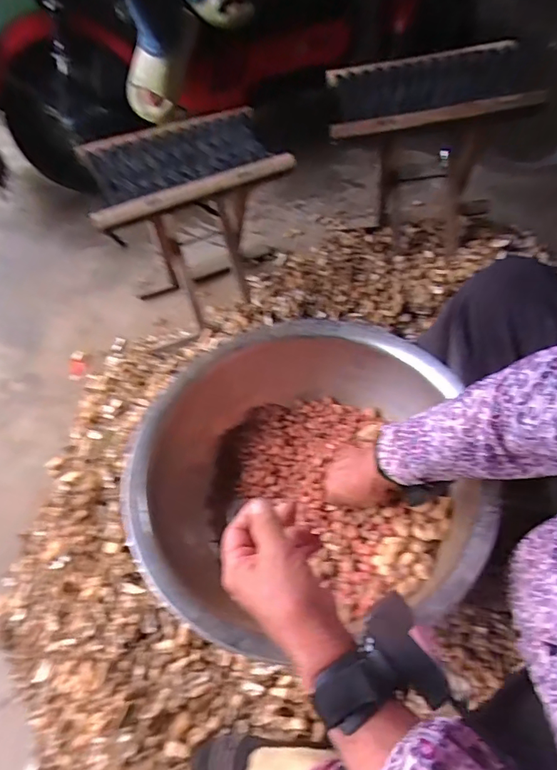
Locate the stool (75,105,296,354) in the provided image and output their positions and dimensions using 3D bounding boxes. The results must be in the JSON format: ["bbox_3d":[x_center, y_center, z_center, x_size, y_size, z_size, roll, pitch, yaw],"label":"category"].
[{"bbox_3d":[-0.149,-0.285,0.936,0.309,0.346,0.231,-21,59,-7],"label":"stool"}]

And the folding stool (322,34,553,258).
[{"bbox_3d":[0.252,-0.413,0.877,0.316,0.336,0.226,2,59,7],"label":"folding stool"}]

